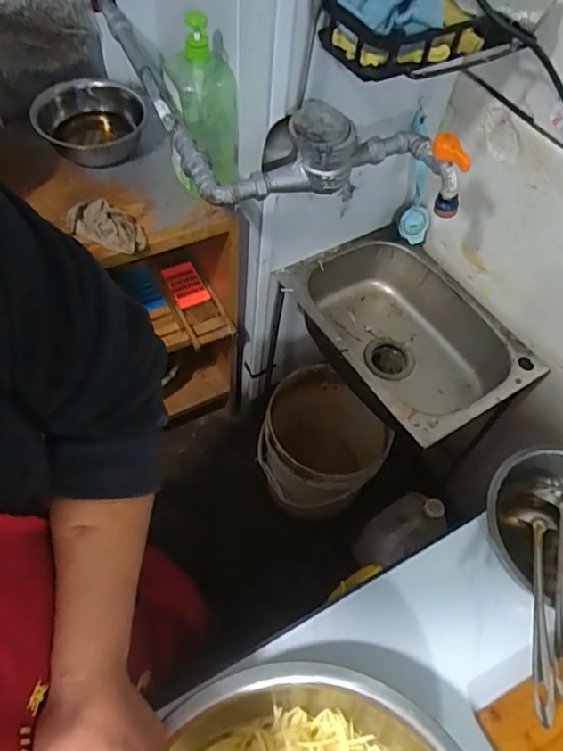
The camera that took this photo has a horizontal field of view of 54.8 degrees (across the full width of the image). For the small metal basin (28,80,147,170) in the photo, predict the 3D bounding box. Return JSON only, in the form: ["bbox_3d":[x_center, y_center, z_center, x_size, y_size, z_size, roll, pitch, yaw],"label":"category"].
[{"bbox_3d":[-0.343,-0.454,0.982,0.189,0.101,0.156,-7,60,-9],"label":"small metal basin"}]

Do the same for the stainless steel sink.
[{"bbox_3d":[0.242,-0.070,1.119,0.329,0.182,0.450,-30,66,-21],"label":"stainless steel sink"}]

